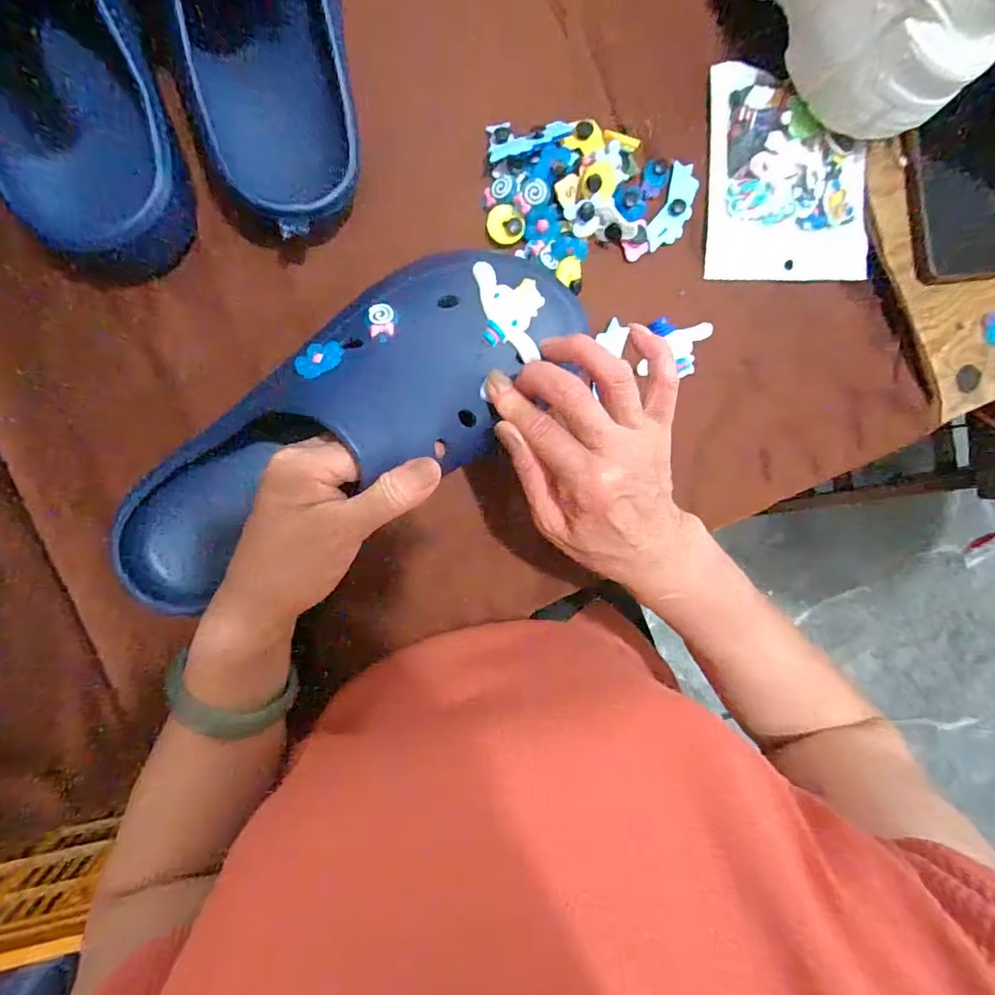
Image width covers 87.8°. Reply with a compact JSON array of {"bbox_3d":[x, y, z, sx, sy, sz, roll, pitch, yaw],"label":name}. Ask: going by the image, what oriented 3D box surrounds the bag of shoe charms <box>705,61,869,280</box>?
[{"bbox_3d":[0.204,-0.227,0.358,0.114,0.024,0.141,-1,95,-9],"label":"bag of shoe charms"}]

